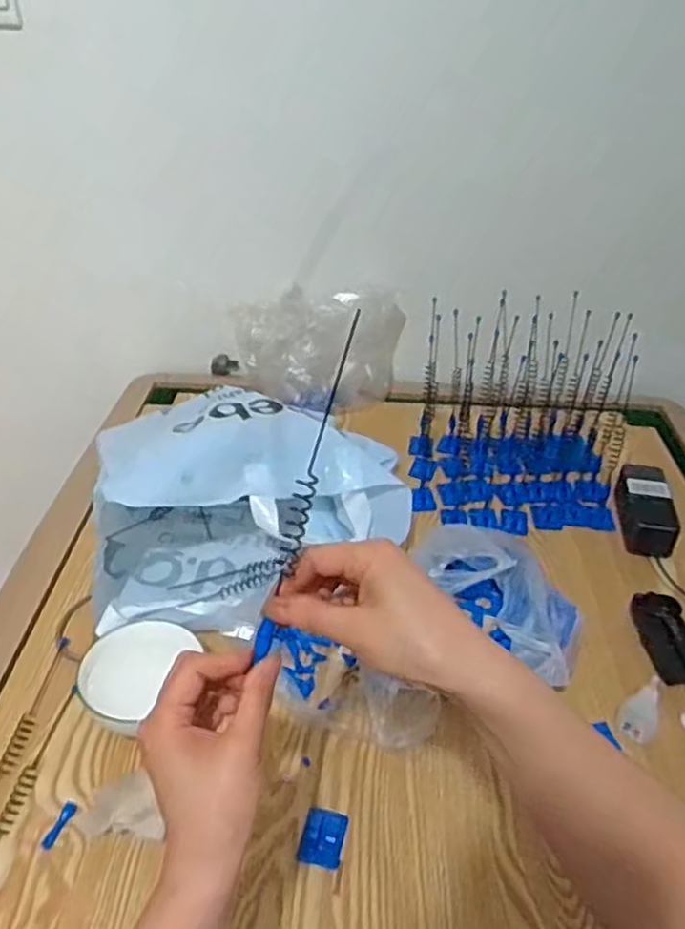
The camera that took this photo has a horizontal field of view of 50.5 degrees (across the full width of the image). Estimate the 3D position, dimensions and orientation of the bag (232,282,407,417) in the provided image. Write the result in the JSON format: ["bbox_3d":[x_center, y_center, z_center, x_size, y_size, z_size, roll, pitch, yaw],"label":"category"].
[{"bbox_3d":[-0.025,-0.193,1.140,0.240,0.158,0.175,4,36,1],"label":"bag"}]

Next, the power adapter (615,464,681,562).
[{"bbox_3d":[0.383,0.056,0.922,0.060,0.052,0.135,6,37,6],"label":"power adapter"}]

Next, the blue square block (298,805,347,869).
[{"bbox_3d":[-0.015,0.306,0.595,0.035,0.008,0.044,8,38,9],"label":"blue square block"}]

